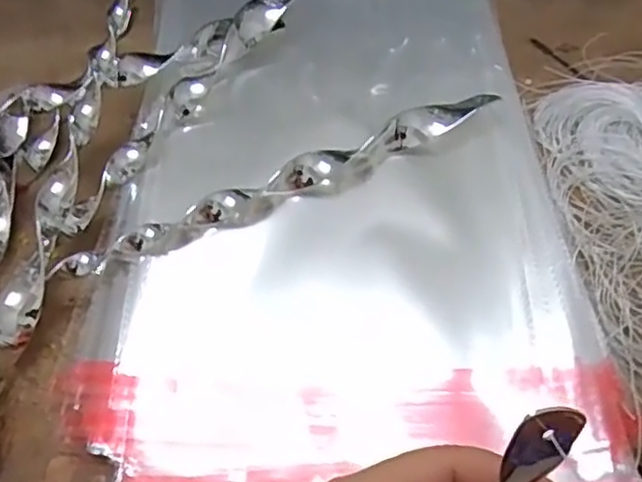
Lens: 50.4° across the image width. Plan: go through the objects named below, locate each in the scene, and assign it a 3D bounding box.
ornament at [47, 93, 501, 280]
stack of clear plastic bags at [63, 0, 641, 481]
[{"bbox_3d":[-0.015,-0.039,0.382,0.262,0.030,0.026,-20,57,-14],"label":"ornament"},{"bbox_3d":[0.011,-0.060,0.405,0.244,0.027,0.446,0,55,0],"label":"stack of clear plastic bags"}]

